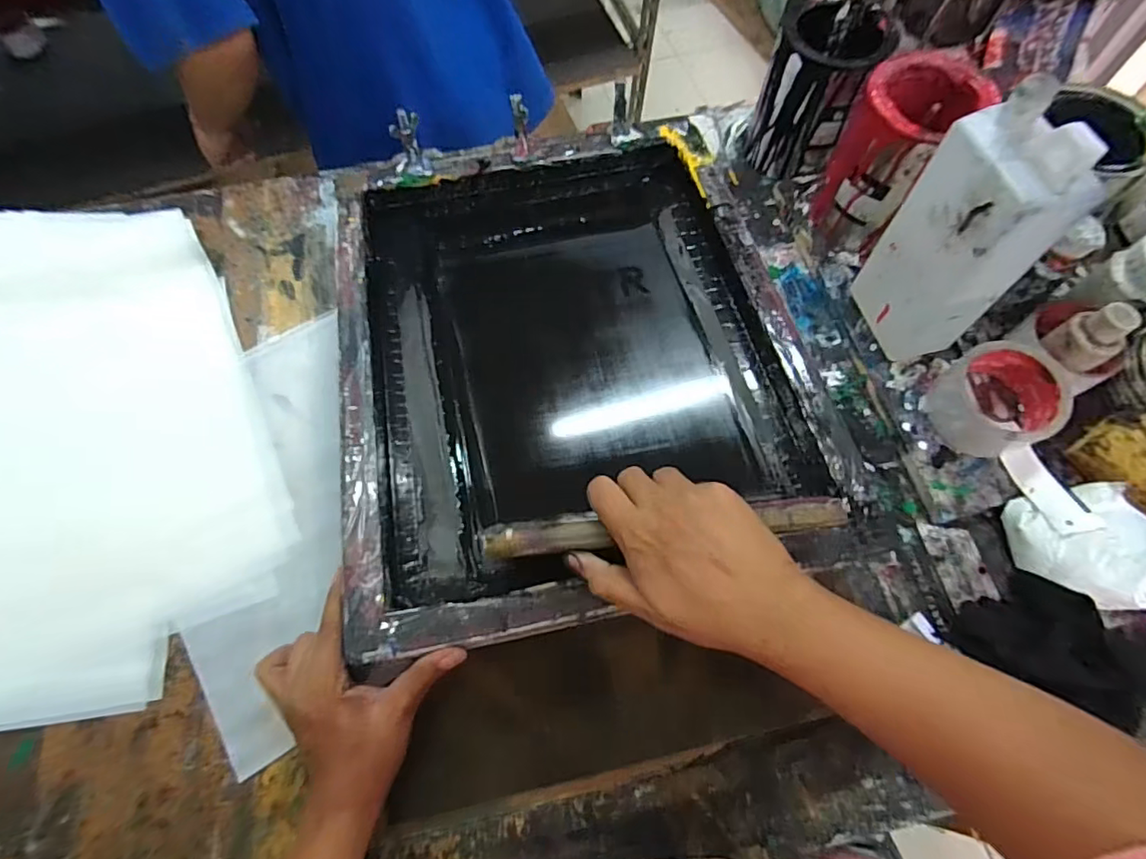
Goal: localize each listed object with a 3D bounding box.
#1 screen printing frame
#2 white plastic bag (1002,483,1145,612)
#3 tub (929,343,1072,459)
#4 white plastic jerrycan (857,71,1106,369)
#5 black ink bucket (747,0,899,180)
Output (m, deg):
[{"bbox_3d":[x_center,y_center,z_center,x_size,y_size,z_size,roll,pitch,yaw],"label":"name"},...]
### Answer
[{"bbox_3d":[0.001,-0.073,0.524,0.406,0.042,0.515,-11,63,-5],"label":"screen printing frame"},{"bbox_3d":[0.416,0.095,0.460,0.089,0.040,0.100,-7,67,-2],"label":"white plastic bag"},{"bbox_3d":[0.364,-0.024,0.495,0.083,0.061,0.089,0,67,1],"label":"tub"},{"bbox_3d":[0.311,-0.152,0.461,0.055,0.209,0.103,-14,68,-5],"label":"white plastic jerrycan"},{"bbox_3d":[0.254,-0.355,0.602,0.097,0.139,0.095,0,67,1],"label":"black ink bucket"}]

